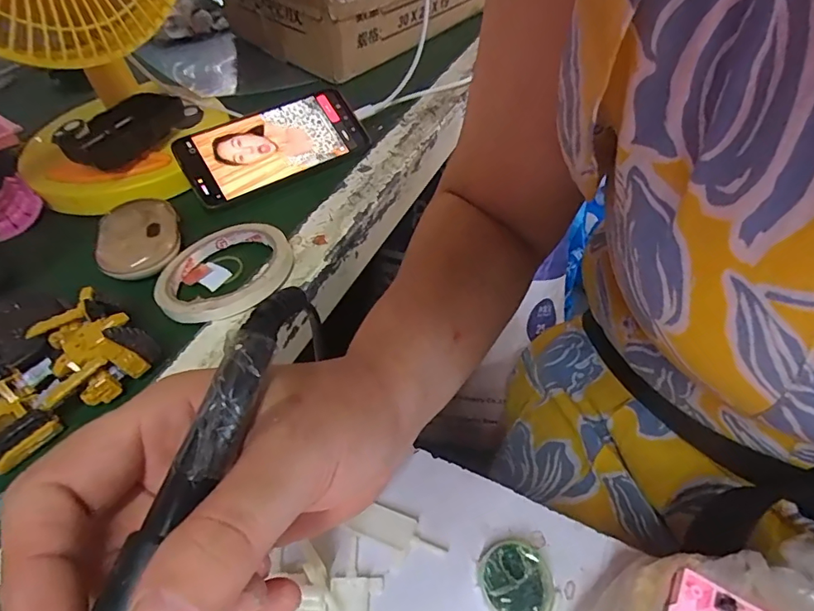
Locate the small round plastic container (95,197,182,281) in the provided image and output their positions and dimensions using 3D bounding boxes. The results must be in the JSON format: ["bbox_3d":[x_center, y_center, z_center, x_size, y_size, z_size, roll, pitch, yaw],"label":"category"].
[{"bbox_3d":[-0.213,-0.054,0.383,0.060,0.014,0.083,-17,51,-11],"label":"small round plastic container"}]

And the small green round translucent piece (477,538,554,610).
[{"bbox_3d":[0.049,0.129,0.224,0.031,0.018,0.033,0,51,0],"label":"small green round translucent piece"}]

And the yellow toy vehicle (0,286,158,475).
[{"bbox_3d":[-0.221,0.039,0.290,0.068,0.036,0.111,38,60,27],"label":"yellow toy vehicle"}]

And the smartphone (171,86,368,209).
[{"bbox_3d":[-0.122,-0.150,0.447,0.165,0.008,0.074,-30,80,-20],"label":"smartphone"}]

